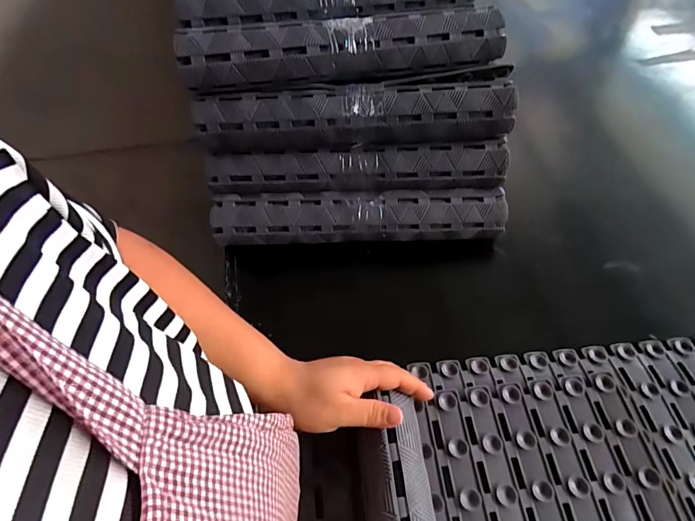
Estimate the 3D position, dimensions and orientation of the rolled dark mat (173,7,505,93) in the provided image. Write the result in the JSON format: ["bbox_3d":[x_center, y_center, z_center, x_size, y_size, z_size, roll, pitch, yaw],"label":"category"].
[{"bbox_3d":[-0.002,-0.259,0.523,0.396,0.053,0.051,-6,54,-4],"label":"rolled dark mat"}]

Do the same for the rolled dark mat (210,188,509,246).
[{"bbox_3d":[0.015,-0.060,0.589,0.394,0.056,0.059,-1,55,-2],"label":"rolled dark mat"}]

